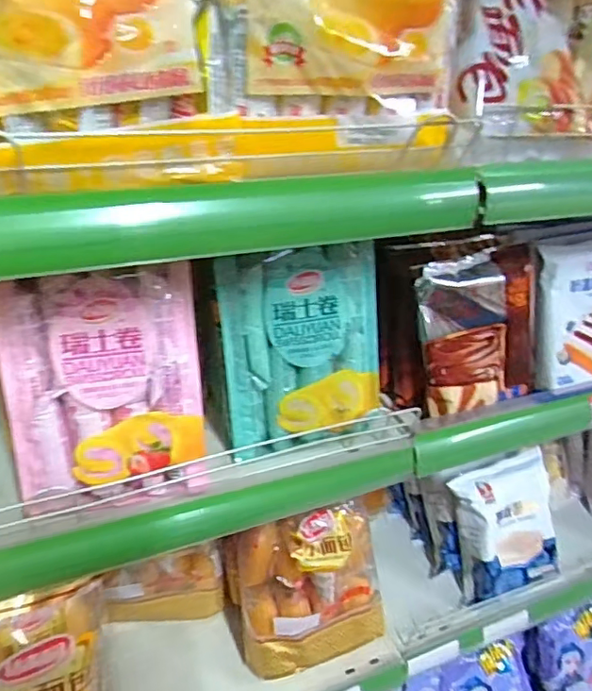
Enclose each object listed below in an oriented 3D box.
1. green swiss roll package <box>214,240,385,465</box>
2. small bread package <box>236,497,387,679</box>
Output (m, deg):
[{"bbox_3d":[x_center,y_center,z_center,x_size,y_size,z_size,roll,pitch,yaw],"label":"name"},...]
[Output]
[{"bbox_3d":[0.001,-0.005,0.484,0.132,0.182,0.065,-5,19,-10],"label":"green swiss roll package"},{"bbox_3d":[0.019,0.248,0.581,0.151,0.152,0.092,-5,32,-12],"label":"small bread package"}]

